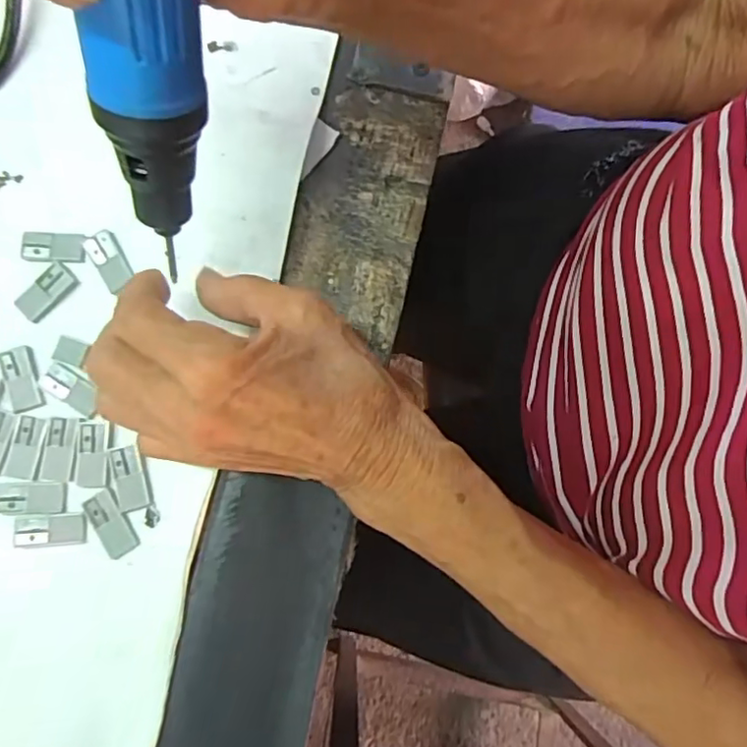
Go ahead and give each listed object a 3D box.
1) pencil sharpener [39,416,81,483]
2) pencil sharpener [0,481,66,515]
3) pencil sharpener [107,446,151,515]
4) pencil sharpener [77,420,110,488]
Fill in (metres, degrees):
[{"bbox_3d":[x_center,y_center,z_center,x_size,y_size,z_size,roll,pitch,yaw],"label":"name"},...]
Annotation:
[{"bbox_3d":[-0.135,0.033,0.258,0.014,0.004,0.027,6,80,-1],"label":"pencil sharpener"},{"bbox_3d":[-0.146,0.053,0.254,0.029,0.004,0.014,-2,80,-2],"label":"pencil sharpener"},{"bbox_3d":[-0.105,0.044,0.255,0.014,0.004,0.027,-16,81,-4],"label":"pencil sharpener"},{"bbox_3d":[-0.121,0.034,0.257,0.014,0.004,0.029,-2,80,-2],"label":"pencil sharpener"}]

